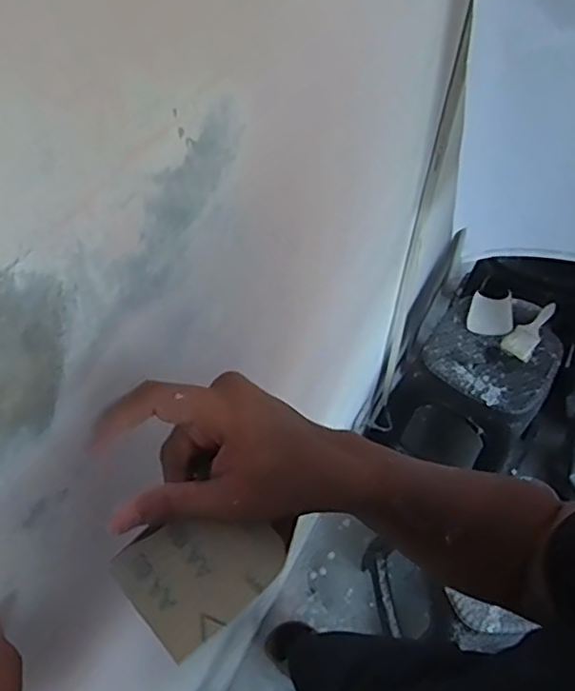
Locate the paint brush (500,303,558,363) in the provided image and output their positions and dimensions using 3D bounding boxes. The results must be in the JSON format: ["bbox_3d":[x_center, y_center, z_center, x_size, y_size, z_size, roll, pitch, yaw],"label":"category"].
[{"bbox_3d":[0.555,-0.038,1.401,0.070,0.034,0.159,32,61,20],"label":"paint brush"}]

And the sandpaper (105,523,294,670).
[{"bbox_3d":[-0.045,0.119,0.330,0.078,0.011,0.064,-36,86,-16],"label":"sandpaper"}]

